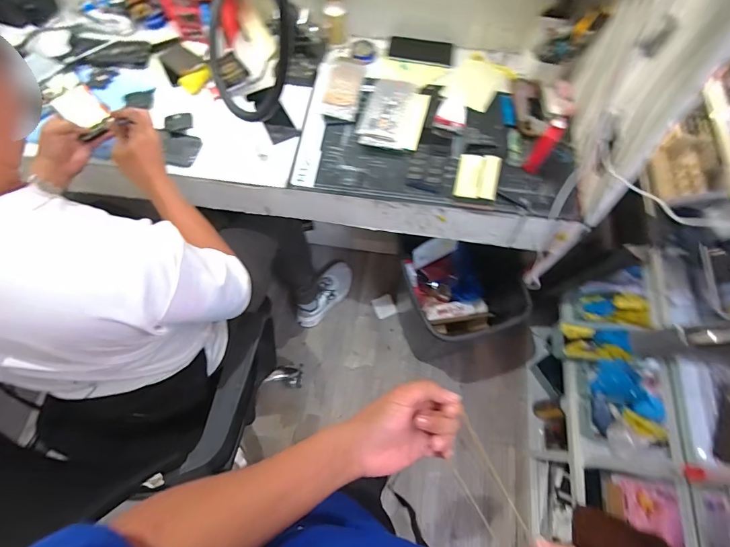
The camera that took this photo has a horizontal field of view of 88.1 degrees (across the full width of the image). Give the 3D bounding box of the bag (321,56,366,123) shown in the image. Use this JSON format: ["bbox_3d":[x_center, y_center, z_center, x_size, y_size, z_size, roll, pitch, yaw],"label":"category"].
[{"bbox_3d":[-0.046,-0.418,0.847,0.078,0.014,0.167,9,67,3],"label":"bag"}]

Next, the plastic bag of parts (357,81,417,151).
[{"bbox_3d":[0.049,-0.349,0.805,0.098,0.027,0.180,13,67,4],"label":"plastic bag of parts"}]

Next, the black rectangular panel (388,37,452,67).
[{"bbox_3d":[0.135,-0.538,0.913,0.146,0.012,0.076,9,67,3],"label":"black rectangular panel"}]

